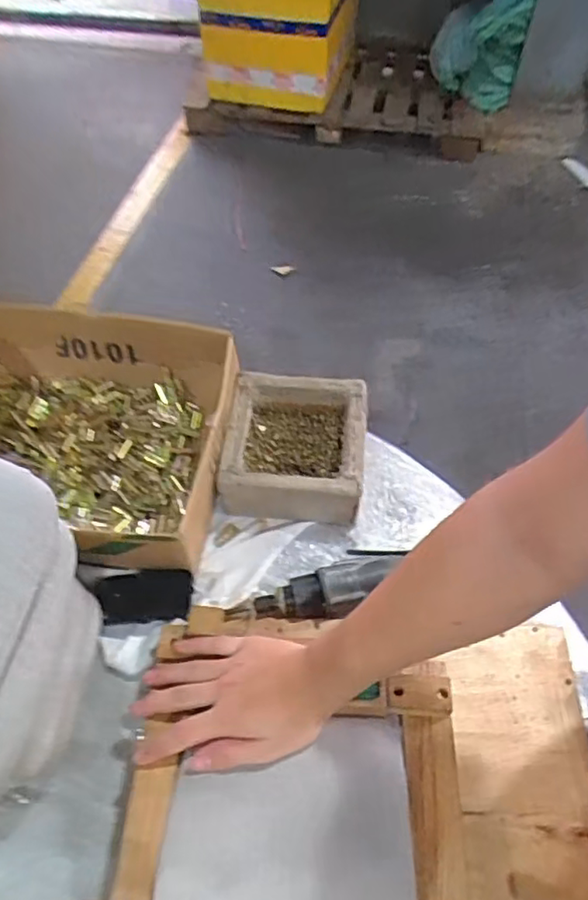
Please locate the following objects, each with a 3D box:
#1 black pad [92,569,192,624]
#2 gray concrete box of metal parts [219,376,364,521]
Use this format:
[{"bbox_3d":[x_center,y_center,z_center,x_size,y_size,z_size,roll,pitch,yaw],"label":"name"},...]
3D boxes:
[{"bbox_3d":[-0.161,0.159,0.669,0.102,0.026,0.052,-5,56,-3],"label":"black pad"},{"bbox_3d":[0.005,-0.004,0.754,0.164,0.070,0.170,5,56,5],"label":"gray concrete box of metal parts"}]

